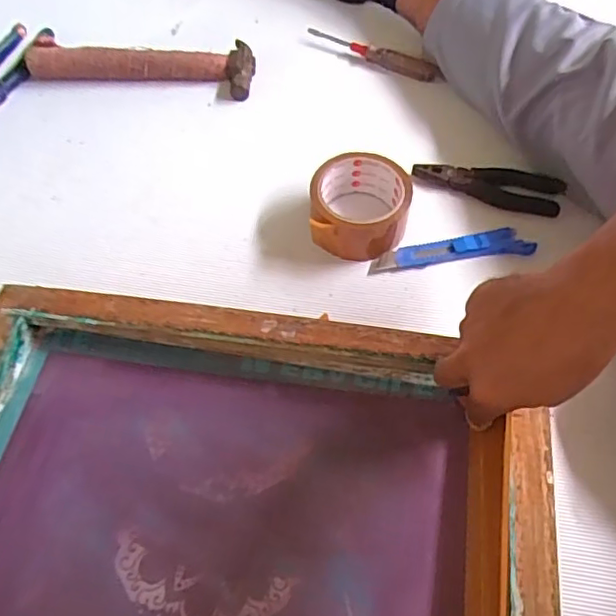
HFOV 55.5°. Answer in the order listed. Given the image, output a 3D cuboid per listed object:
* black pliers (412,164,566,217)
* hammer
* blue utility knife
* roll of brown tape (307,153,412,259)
[{"bbox_3d":[0.186,-0.132,0.604,0.148,0.013,0.044,18,61,10],"label":"black pliers"},{"bbox_3d":[-0.198,-0.293,0.689,0.265,0.035,0.068,5,59,3],"label":"hammer"},{"bbox_3d":[0.139,-0.056,0.569,0.158,0.012,0.030,-8,60,-4],"label":"blue utility knife"},{"bbox_3d":[0.050,-0.099,0.569,0.091,0.055,0.088,0,59,0],"label":"roll of brown tape"}]

